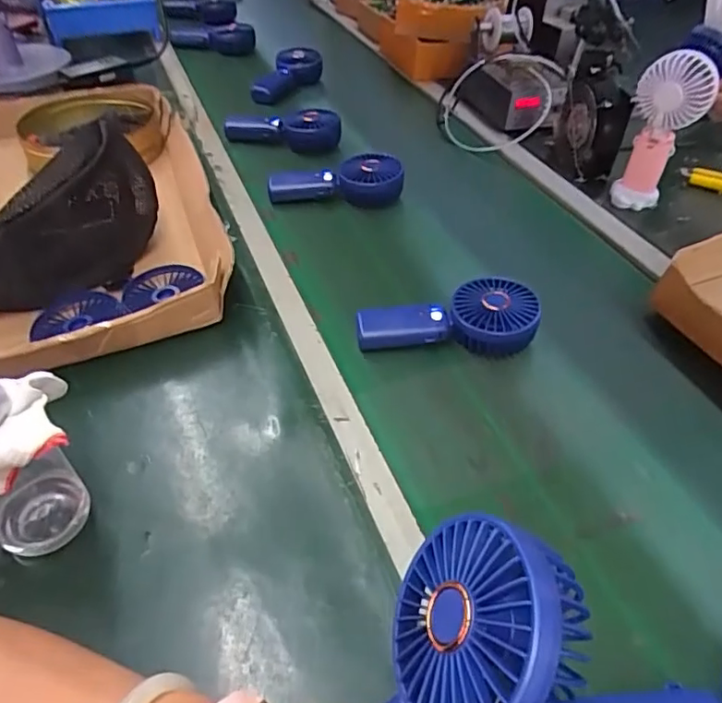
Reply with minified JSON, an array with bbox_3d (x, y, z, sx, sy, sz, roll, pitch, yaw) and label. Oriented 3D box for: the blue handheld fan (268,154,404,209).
[{"bbox_3d":[-0.034,-0.231,0.794,0.177,0.059,0.069,0,44,-1],"label":"blue handheld fan"}]

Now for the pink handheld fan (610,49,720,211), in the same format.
[{"bbox_3d":[0.396,-0.287,0.759,0.090,0.185,0.051,17,46,15],"label":"pink handheld fan"}]

